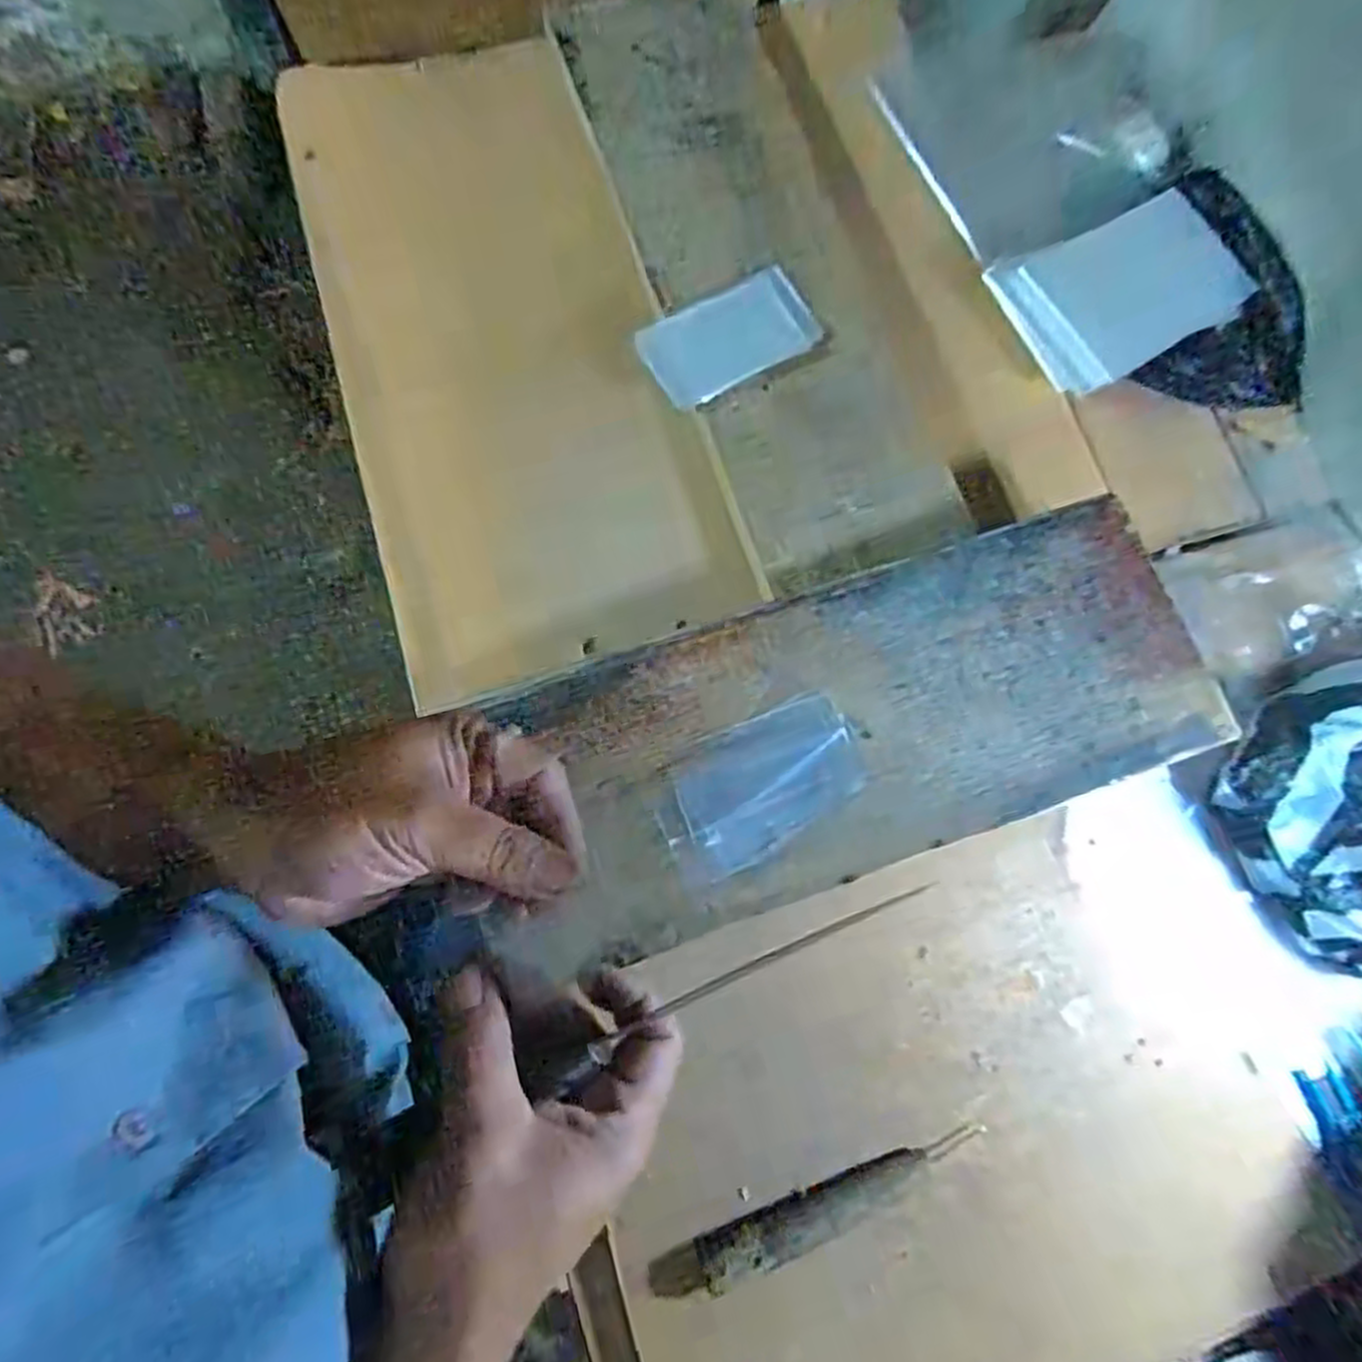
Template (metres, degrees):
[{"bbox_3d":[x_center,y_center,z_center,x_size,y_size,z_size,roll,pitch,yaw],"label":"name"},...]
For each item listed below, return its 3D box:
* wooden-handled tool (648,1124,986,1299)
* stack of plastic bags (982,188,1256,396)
[{"bbox_3d":[0.082,0.305,0.459,0.204,0.033,0.027,-17,77,-8],"label":"wooden-handled tool"},{"bbox_3d":[0.340,-0.308,0.634,0.198,0.046,0.127,-31,79,-11],"label":"stack of plastic bags"}]

